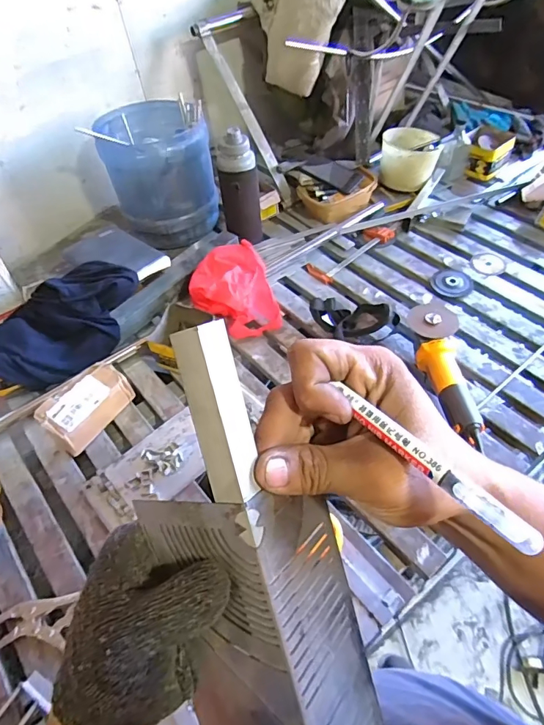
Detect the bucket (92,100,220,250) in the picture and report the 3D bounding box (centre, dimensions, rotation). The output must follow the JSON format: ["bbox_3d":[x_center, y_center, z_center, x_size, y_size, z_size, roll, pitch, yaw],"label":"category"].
[{"bbox_3d":[-0.292,-0.496,1.205,0.251,0.287,0.249,-3,52,4],"label":"bucket"}]

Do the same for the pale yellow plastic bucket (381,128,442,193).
[{"bbox_3d":[0.388,-0.574,1.285,0.154,0.144,0.141,-3,52,4],"label":"pale yellow plastic bucket"}]

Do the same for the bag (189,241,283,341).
[{"bbox_3d":[-0.090,-0.164,1.050,0.177,0.117,0.188,-18,52,-8],"label":"bag"}]

